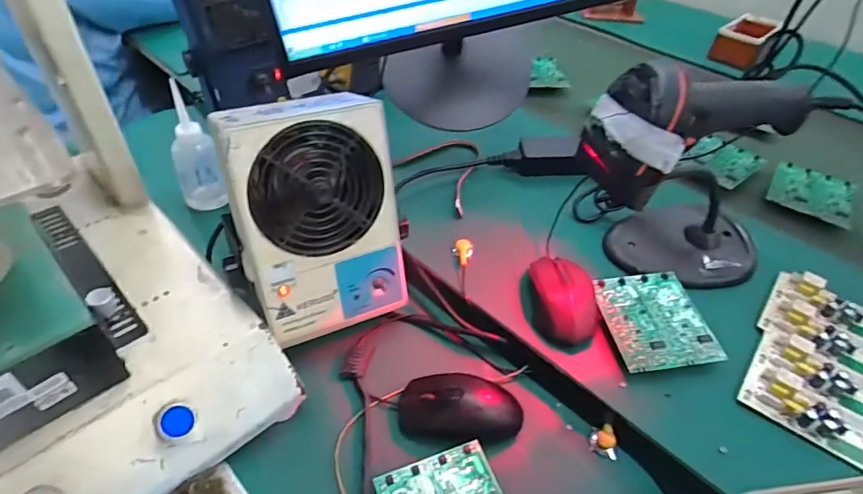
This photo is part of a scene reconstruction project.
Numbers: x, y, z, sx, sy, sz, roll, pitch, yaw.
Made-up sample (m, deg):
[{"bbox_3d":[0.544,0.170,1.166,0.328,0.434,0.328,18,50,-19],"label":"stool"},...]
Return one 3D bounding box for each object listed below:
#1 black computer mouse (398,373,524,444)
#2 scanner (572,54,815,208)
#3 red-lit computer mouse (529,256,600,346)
[{"bbox_3d":[0.027,0.150,0.485,0.114,0.032,0.061,7,45,6],"label":"black computer mouse"},{"bbox_3d":[0.215,-0.099,0.419,0.167,0.100,0.064,-10,46,-10],"label":"scanner"},{"bbox_3d":[0.135,0.055,0.536,0.064,0.038,0.105,0,45,-1],"label":"red-lit computer mouse"}]

